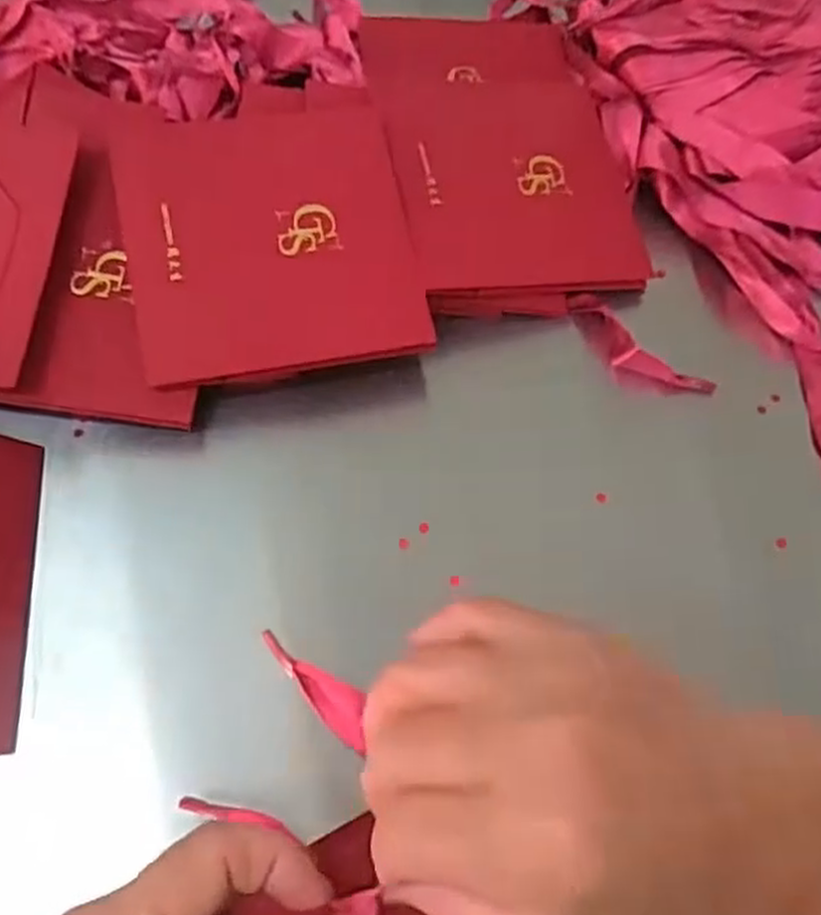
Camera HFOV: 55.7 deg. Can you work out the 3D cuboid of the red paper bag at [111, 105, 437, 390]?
[{"bbox_3d":[-0.069,-0.112,0.387,0.134,0.012,0.145,-9,77,-11],"label":"red paper bag"}]

